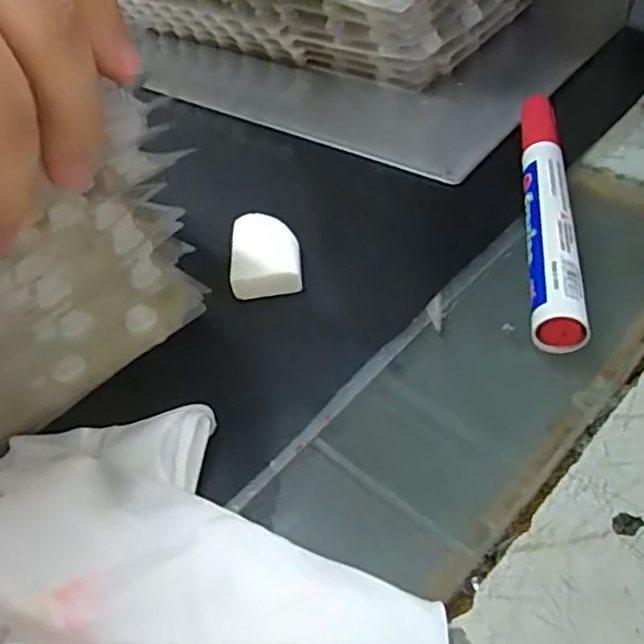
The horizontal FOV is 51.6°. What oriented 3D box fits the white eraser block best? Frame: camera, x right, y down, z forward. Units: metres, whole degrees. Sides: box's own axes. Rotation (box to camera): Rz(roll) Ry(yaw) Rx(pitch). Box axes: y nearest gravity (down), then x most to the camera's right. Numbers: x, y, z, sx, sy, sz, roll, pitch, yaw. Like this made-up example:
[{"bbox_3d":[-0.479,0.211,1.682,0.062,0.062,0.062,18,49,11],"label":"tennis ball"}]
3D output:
[{"bbox_3d":[-0.021,-0.026,0.255,0.026,0.011,0.037,-9,45,3],"label":"white eraser block"}]

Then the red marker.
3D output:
[{"bbox_3d":[0.081,-0.042,0.248,0.018,0.019,0.131,0,46,11],"label":"red marker"}]

